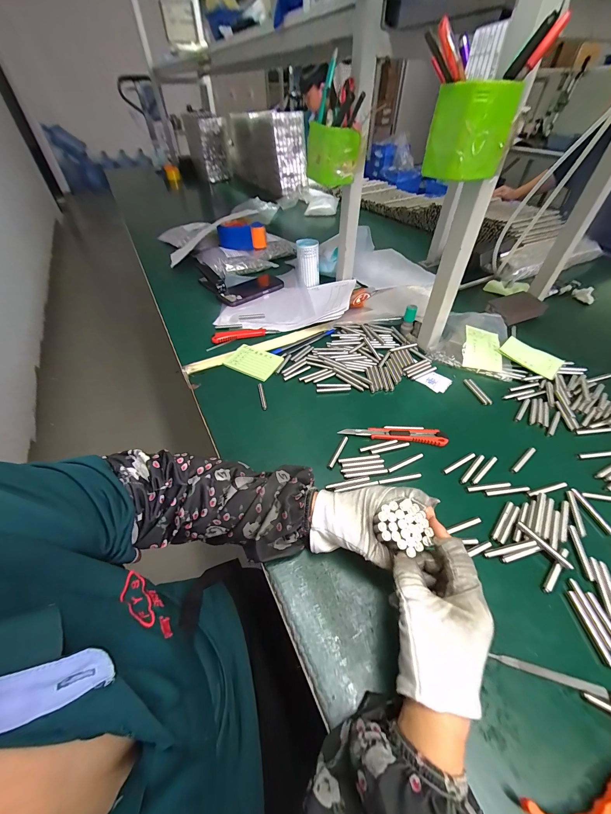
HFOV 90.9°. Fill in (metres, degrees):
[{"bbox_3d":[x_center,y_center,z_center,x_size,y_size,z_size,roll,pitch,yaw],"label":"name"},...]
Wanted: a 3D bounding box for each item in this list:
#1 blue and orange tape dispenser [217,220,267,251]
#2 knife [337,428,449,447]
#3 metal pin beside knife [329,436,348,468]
[{"bbox_3d":[-0.183,-0.493,0.866,0.134,0.064,0.042,3,46,3],"label":"blue and orange tape dispenser"},{"bbox_3d":[0.128,0.038,0.442,0.150,0.008,0.026,6,46,6],"label":"knife"},{"bbox_3d":[0.047,0.062,0.422,0.007,0.004,0.057,21,49,19],"label":"metal pin beside knife"}]

